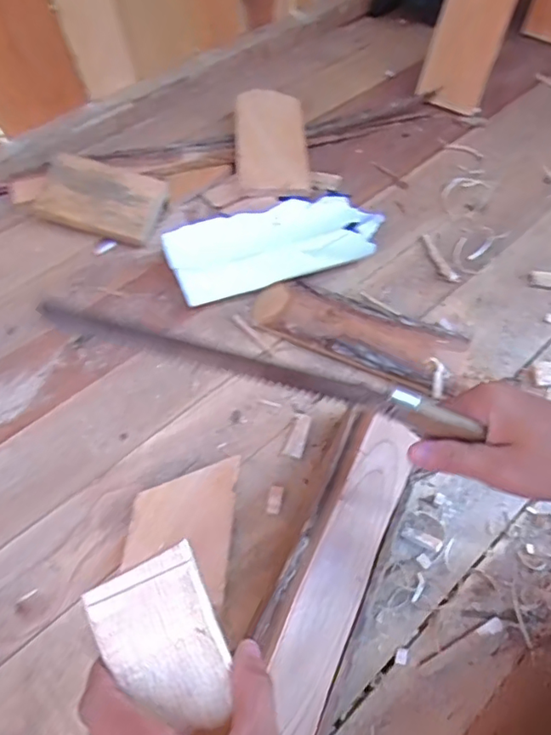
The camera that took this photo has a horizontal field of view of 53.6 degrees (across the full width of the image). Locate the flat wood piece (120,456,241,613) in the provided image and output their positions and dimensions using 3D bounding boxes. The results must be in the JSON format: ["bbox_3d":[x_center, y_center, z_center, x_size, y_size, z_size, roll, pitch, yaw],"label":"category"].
[{"bbox_3d":[-0.087,0.145,0.504,0.093,0.021,0.123,4,59,1],"label":"flat wood piece"}]

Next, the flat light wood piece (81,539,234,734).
[{"bbox_3d":[-0.056,0.140,0.278,0.060,0.013,0.082,-25,77,1],"label":"flat light wood piece"}]

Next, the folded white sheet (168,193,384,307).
[{"bbox_3d":[0.001,-0.163,0.675,0.264,0.050,0.140,-14,60,-9],"label":"folded white sheet"}]

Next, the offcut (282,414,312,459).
[{"bbox_3d":[0.025,0.069,0.554,0.018,0.004,0.047,19,60,11],"label":"offcut"}]

